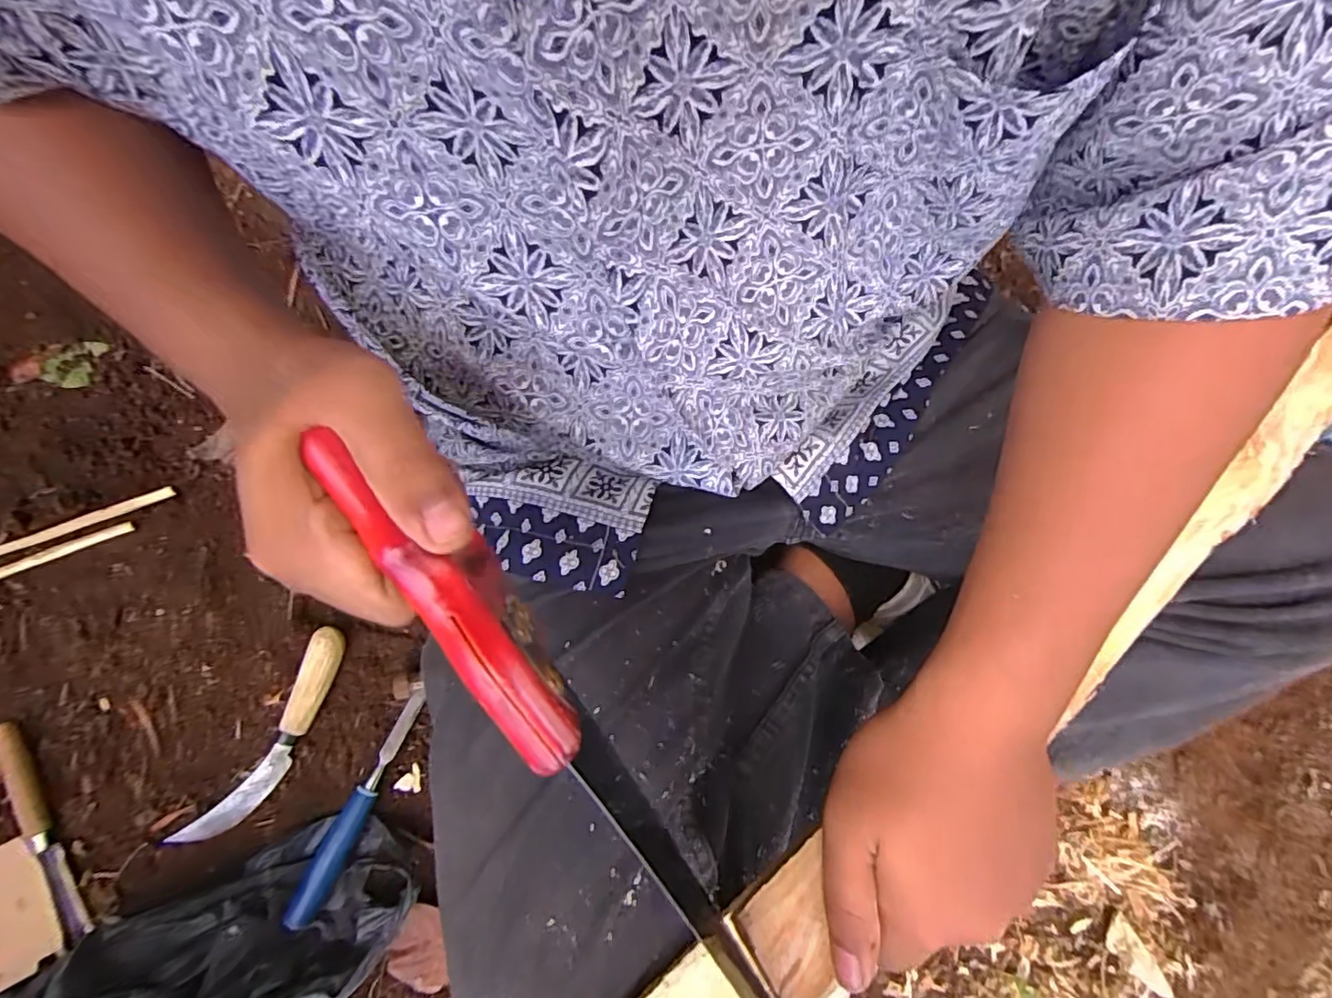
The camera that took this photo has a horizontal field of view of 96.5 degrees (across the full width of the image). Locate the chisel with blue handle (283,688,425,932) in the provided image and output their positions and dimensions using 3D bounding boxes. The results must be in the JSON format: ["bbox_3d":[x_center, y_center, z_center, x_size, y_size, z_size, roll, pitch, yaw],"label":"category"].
[{"bbox_3d":[-0.259,0.259,0.506,0.020,0.025,0.198,25,74,7],"label":"chisel with blue handle"}]

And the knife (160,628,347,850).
[{"bbox_3d":[-0.342,0.211,0.516,0.041,0.026,0.209,31,88,8],"label":"knife"}]

